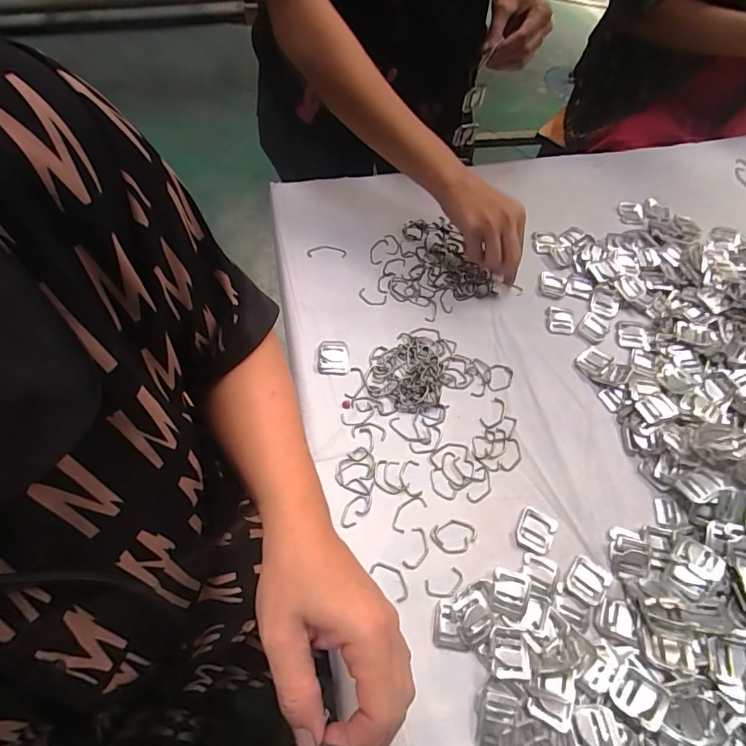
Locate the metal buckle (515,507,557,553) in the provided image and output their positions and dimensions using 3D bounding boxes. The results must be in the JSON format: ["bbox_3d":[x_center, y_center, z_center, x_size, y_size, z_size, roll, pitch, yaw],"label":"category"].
[{"bbox_3d":[0.142,0.137,0.405,0.030,0.004,0.034,27,62,11],"label":"metal buckle"}]

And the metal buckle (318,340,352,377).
[{"bbox_3d":[-0.040,-0.015,0.475,0.032,0.004,0.039,4,60,-2],"label":"metal buckle"}]

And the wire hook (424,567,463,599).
[{"bbox_3d":[0.059,0.173,0.379,0.033,0.004,0.020,-18,51,-17],"label":"wire hook"}]

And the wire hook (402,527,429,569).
[{"bbox_3d":[0.038,0.148,0.392,0.018,0.004,0.034,18,60,6],"label":"wire hook"}]

